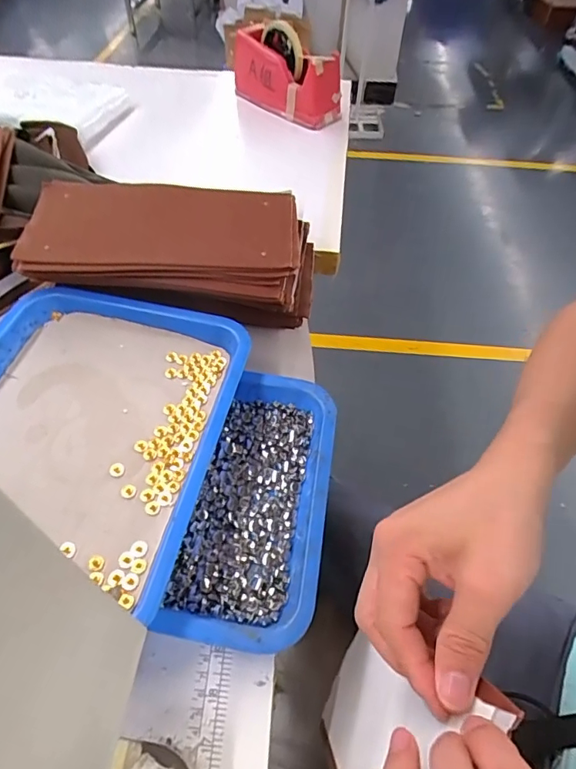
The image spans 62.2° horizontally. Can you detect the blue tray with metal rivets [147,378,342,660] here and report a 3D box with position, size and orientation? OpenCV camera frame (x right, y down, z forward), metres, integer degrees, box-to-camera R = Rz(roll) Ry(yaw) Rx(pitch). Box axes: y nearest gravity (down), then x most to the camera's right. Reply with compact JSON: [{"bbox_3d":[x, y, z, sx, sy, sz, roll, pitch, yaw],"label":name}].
[{"bbox_3d":[-0.020,0.089,0.379,0.114,0.031,0.215,10,52,5],"label":"blue tray with metal rivets"}]

